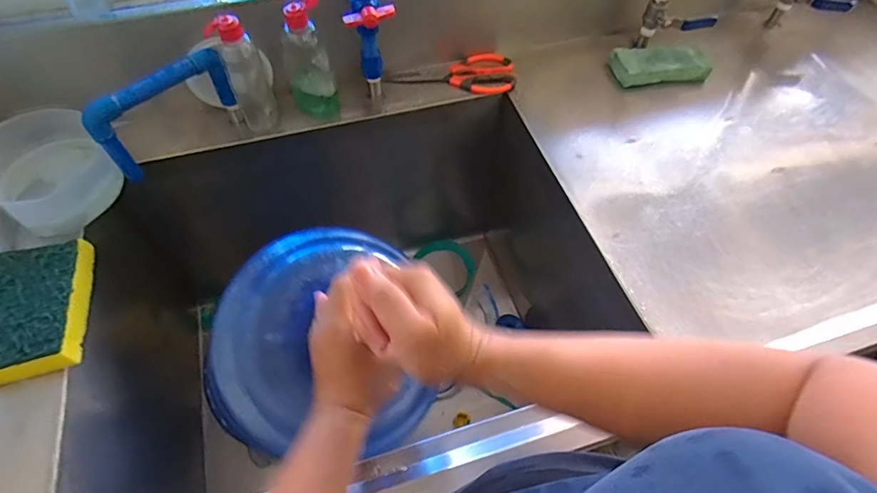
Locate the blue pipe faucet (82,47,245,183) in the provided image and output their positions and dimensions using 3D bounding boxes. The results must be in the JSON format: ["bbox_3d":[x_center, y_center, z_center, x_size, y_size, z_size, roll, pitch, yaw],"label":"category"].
[{"bbox_3d":[-0.336,-0.164,0.614,0.167,0.112,0.029,-34,64,-22],"label":"blue pipe faucet"}]

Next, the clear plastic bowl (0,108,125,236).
[{"bbox_3d":[-0.471,-0.094,0.599,0.114,0.080,0.135,33,61,19],"label":"clear plastic bowl"}]

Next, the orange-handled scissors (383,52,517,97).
[{"bbox_3d":[0.024,-0.258,0.754,0.193,0.015,0.086,-11,57,-9],"label":"orange-handled scissors"}]

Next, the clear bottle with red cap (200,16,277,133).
[{"bbox_3d":[-0.252,-0.223,0.639,0.053,0.150,0.054,-15,58,-12],"label":"clear bottle with red cap"}]

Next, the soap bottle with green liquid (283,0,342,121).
[{"bbox_3d":[-0.173,-0.250,0.660,0.068,0.168,0.053,-15,58,-12],"label":"soap bottle with green liquid"}]

